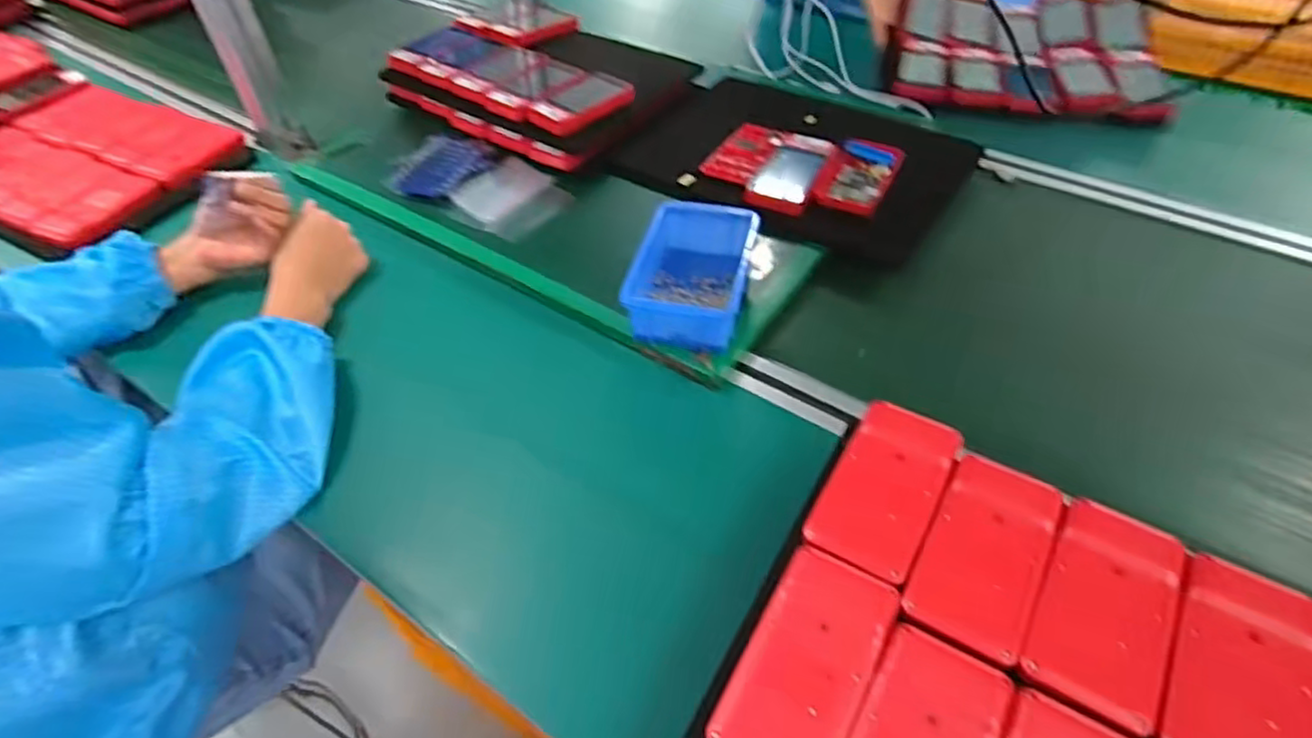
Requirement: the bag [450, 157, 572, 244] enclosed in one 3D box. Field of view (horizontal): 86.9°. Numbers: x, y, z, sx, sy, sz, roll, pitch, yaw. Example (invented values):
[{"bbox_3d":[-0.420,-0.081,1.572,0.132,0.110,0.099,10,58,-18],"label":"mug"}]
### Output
[{"bbox_3d":[-0.165,-0.189,0.771,0.106,0.014,0.117,28,55,25],"label":"bag"}]

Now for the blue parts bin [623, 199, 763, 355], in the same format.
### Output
[{"bbox_3d":[0.033,-0.085,0.623,0.098,0.050,0.145,9,49,10],"label":"blue parts bin"}]

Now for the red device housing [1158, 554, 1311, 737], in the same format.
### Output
[{"bbox_3d":[0.297,0.158,0.348,0.065,0.021,0.123,26,54,23],"label":"red device housing"}]

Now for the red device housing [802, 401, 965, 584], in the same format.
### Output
[{"bbox_3d":[0.142,0.069,0.426,0.063,0.010,0.116,25,53,23],"label":"red device housing"}]

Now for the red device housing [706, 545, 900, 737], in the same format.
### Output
[{"bbox_3d":[0.079,0.154,0.361,0.060,0.015,0.115,24,53,22],"label":"red device housing"}]

